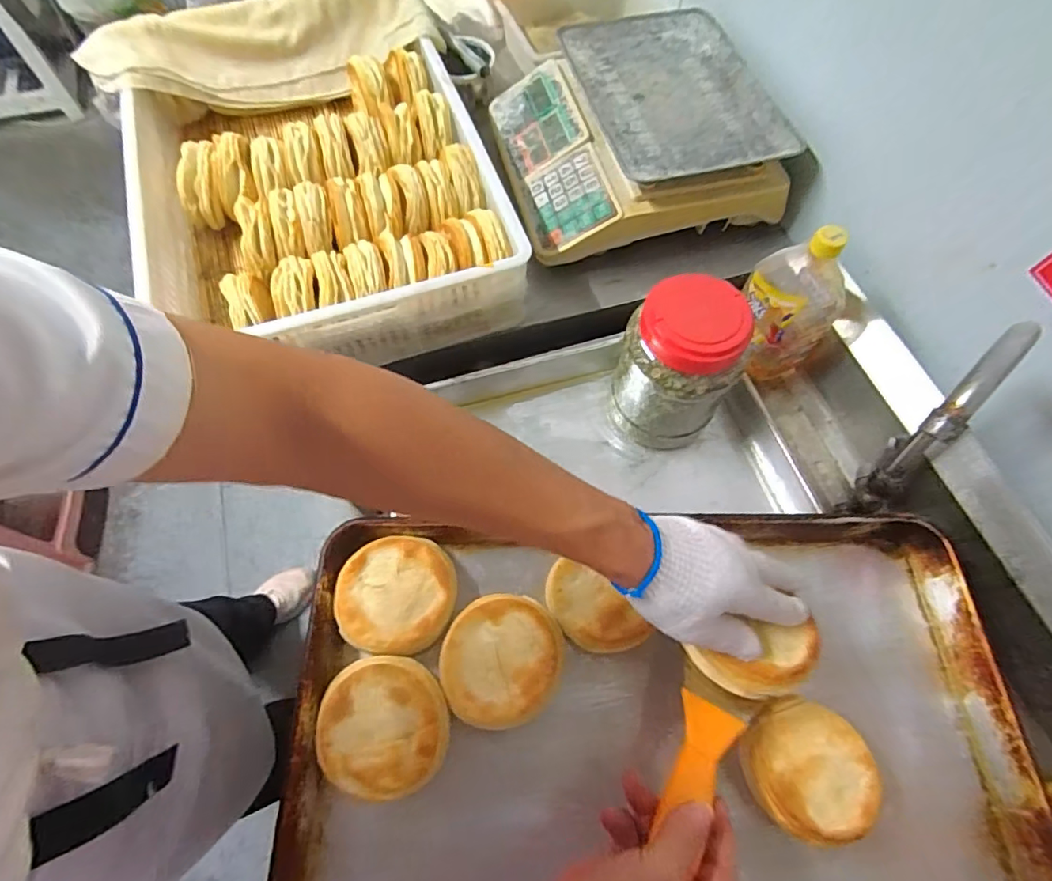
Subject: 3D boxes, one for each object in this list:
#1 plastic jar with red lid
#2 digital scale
[{"bbox_3d":[0.162,-0.077,0.575,0.125,0.172,0.106,27,68,9],"label":"plastic jar with red lid"},{"bbox_3d":[0.151,-0.438,0.756,0.354,0.108,0.376,-12,67,-8],"label":"digital scale"}]

